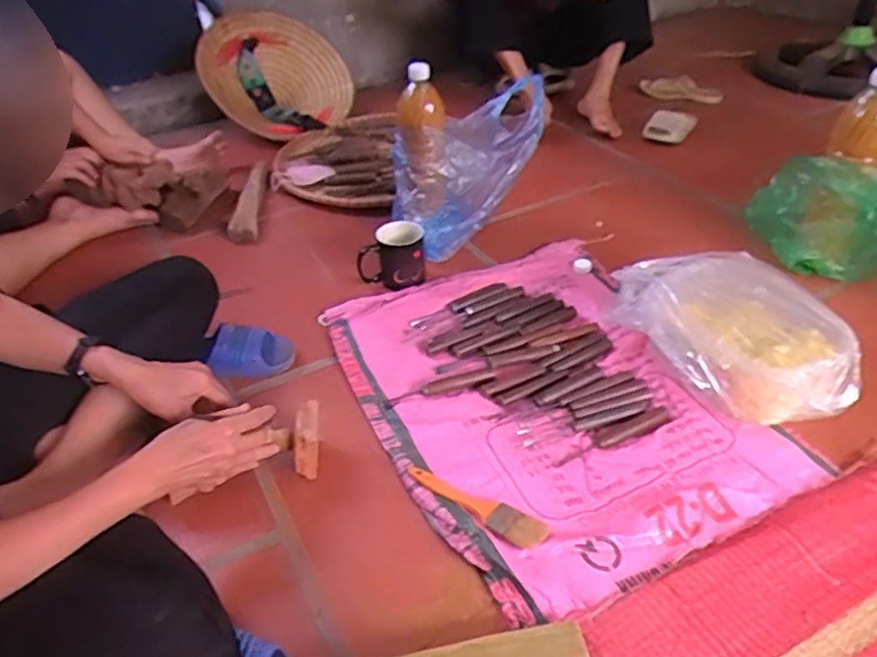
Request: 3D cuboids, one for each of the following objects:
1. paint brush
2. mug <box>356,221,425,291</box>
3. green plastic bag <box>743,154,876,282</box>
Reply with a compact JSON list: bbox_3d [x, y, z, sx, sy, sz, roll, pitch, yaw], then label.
[{"bbox_3d":[0.041,0.207,0.777,0.178,0.018,0.046,19,44,27],"label":"paint brush"},{"bbox_3d":[-0.082,-0.125,1.129,0.113,0.093,0.080,-7,38,-3],"label":"mug"},{"bbox_3d":[0.696,-0.200,1.123,0.290,0.196,0.189,10,40,18],"label":"green plastic bag"}]

